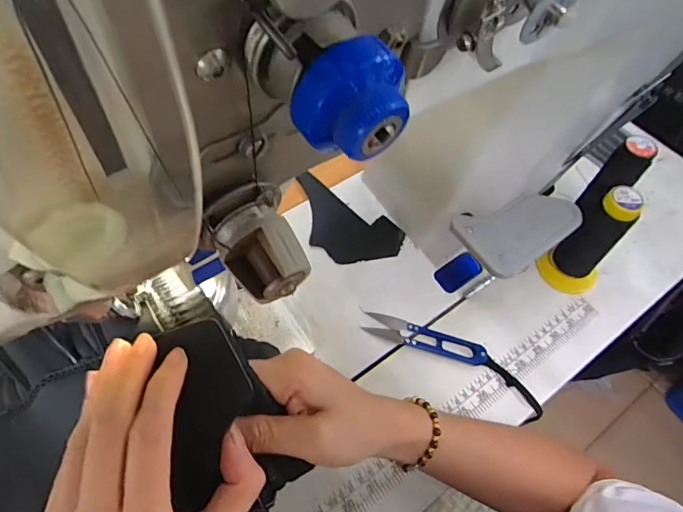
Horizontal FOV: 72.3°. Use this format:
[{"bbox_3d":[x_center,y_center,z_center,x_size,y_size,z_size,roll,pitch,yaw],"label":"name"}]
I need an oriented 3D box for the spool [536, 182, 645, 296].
[{"bbox_3d":[0.252,-0.018,0.462,0.059,0.129,0.058,-36,67,-23],"label":"spool"}]

